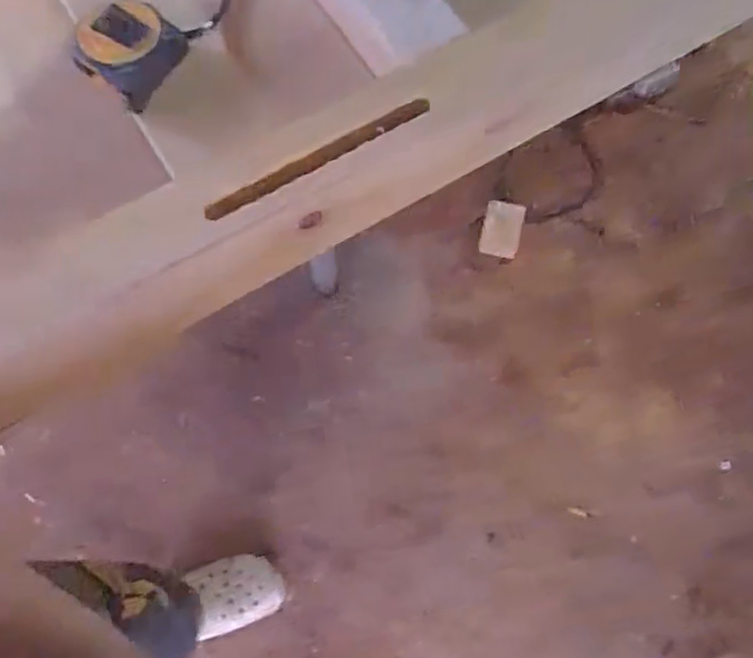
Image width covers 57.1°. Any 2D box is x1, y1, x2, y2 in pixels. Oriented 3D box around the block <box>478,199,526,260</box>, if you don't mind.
[{"bbox_3d":[0.258,-0.203,1.420,0.080,0.025,0.109,10,102,-6],"label":"block"}]

